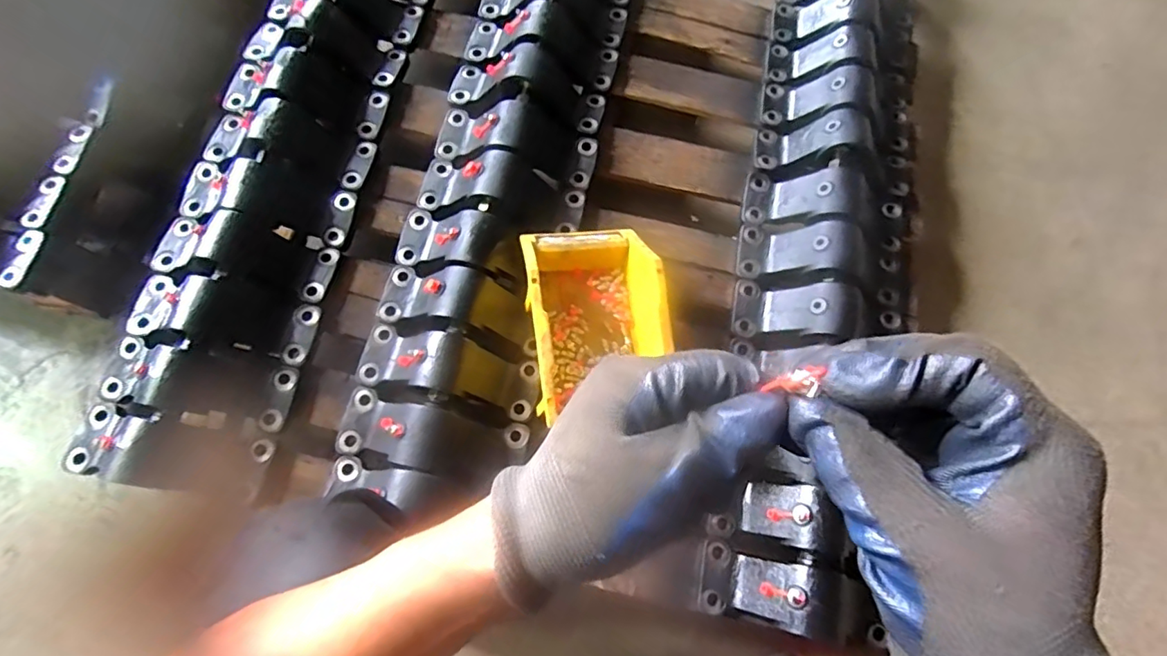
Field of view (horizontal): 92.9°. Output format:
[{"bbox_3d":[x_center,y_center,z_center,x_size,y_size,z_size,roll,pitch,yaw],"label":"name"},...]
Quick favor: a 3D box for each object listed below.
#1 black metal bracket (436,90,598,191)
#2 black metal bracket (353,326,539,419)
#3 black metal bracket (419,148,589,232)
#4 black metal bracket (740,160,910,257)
[{"bbox_3d":[-0.095,-0.273,0.769,0.226,0.064,0.101,14,74,2],"label":"black metal bracket"},{"bbox_3d":[-0.166,0.046,0.669,0.225,0.065,0.083,14,74,2],"label":"black metal bracket"},{"bbox_3d":[-0.115,-0.187,0.741,0.225,0.065,0.089,14,74,2],"label":"black metal bracket"},{"bbox_3d":[0.346,-0.177,0.768,0.234,0.087,0.104,14,74,2],"label":"black metal bracket"}]

